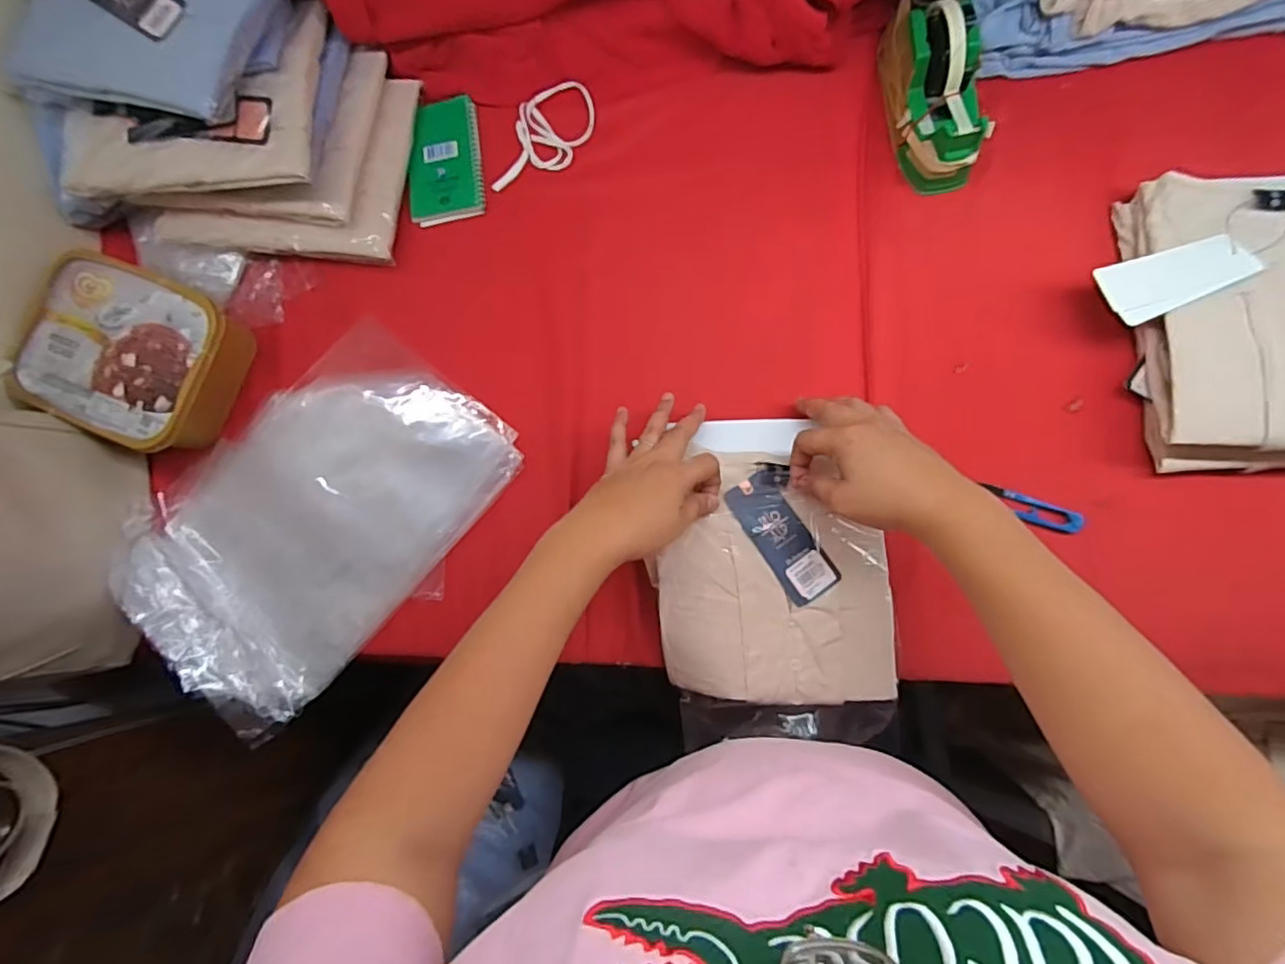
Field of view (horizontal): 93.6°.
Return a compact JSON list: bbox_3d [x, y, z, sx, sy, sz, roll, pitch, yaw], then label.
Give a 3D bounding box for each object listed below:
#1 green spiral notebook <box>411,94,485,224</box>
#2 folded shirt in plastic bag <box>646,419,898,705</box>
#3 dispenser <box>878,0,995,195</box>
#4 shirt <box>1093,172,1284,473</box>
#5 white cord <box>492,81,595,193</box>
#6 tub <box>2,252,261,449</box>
[{"bbox_3d":[-0.217,-0.352,0.664,0.080,0.008,0.142,-6,78,5],"label":"green spiral notebook"},{"bbox_3d":[0.118,0.069,0.546,0.203,0.022,0.247,-3,84,6],"label":"folded shirt in plastic bag"},{"bbox_3d":[0.280,-0.380,0.566,0.070,0.090,0.171,-8,82,5],"label":"dispenser"},{"bbox_3d":[0.540,-0.148,0.521,0.239,0.062,0.262,-3,79,5],"label":"shirt"},{"bbox_3d":[-0.103,-0.373,0.660,0.083,0.014,0.130,15,81,8],"label":"white cord"},{"bbox_3d":[-0.534,-0.131,0.628,0.206,0.064,0.168,21,82,9],"label":"tub"}]

